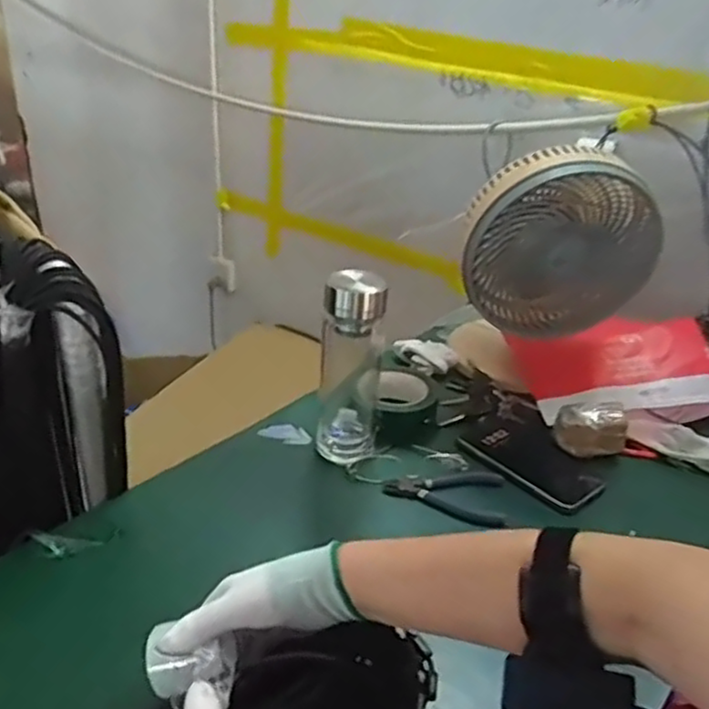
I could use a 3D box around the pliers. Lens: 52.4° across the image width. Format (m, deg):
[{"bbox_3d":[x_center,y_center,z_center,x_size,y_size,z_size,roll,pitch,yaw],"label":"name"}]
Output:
[{"bbox_3d":[0.096,0.148,0.759,0.125,0.018,0.069,3,28,-1],"label":"pliers"}]

